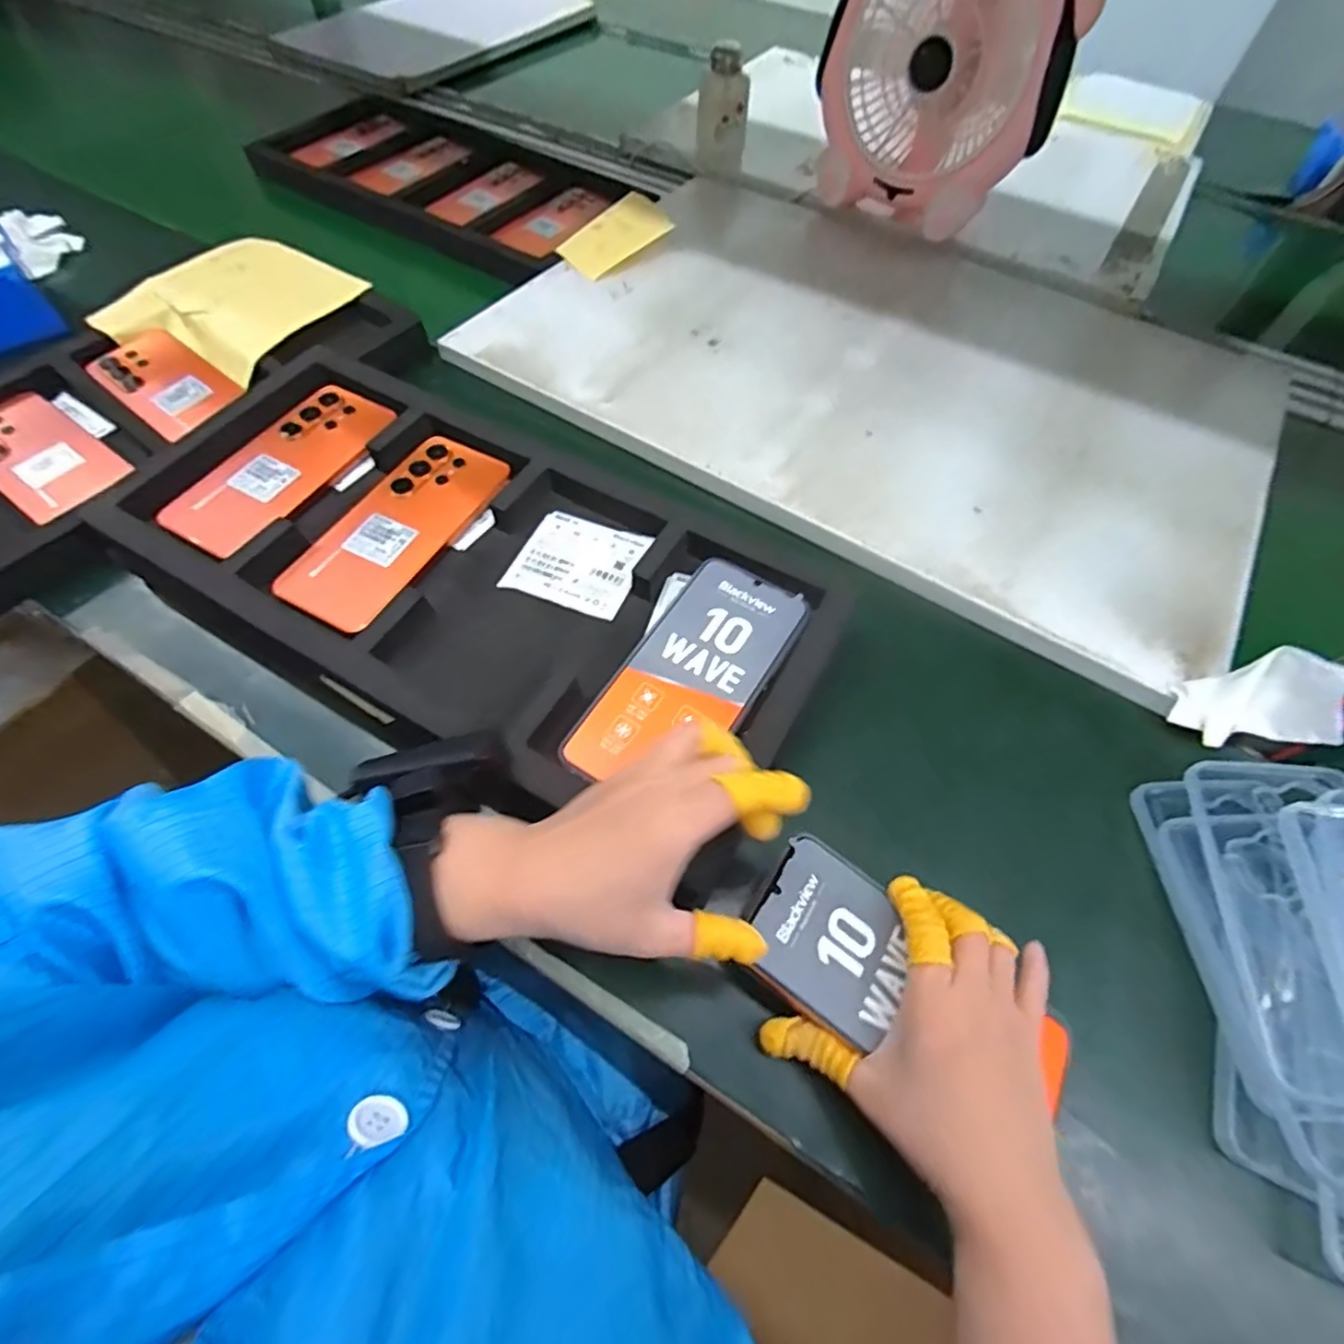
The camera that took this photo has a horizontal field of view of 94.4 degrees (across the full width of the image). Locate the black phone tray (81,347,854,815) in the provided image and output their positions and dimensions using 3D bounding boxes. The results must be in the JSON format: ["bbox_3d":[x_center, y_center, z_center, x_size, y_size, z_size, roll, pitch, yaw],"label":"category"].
[{"bbox_3d":[-0.144,-0.072,0.422,0.483,0.033,0.231,31,64,14],"label":"black phone tray"}]

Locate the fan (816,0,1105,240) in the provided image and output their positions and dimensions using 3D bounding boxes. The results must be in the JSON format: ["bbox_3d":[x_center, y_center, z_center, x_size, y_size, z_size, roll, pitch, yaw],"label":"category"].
[{"bbox_3d":[0.284,-0.634,0.656,0.247,0.258,0.135,27,62,13],"label":"fan"}]

